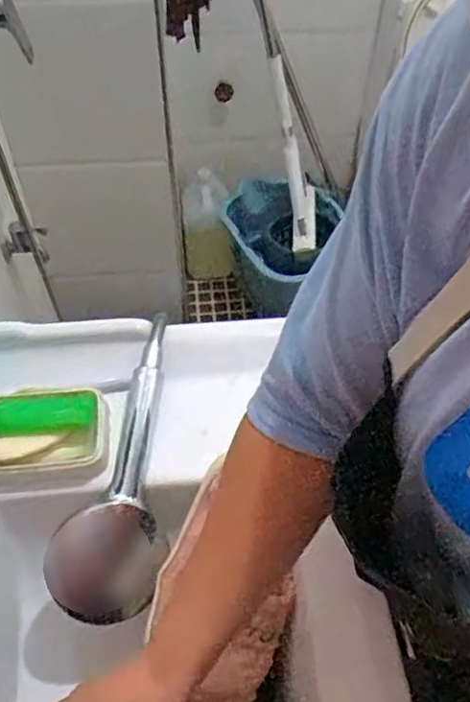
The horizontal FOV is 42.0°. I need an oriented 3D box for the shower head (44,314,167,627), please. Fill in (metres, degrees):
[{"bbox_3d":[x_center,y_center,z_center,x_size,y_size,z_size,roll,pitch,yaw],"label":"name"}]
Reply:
[{"bbox_3d":[-0.085,0.109,0.596,0.109,0.056,0.294,31,60,-20],"label":"shower head"}]

